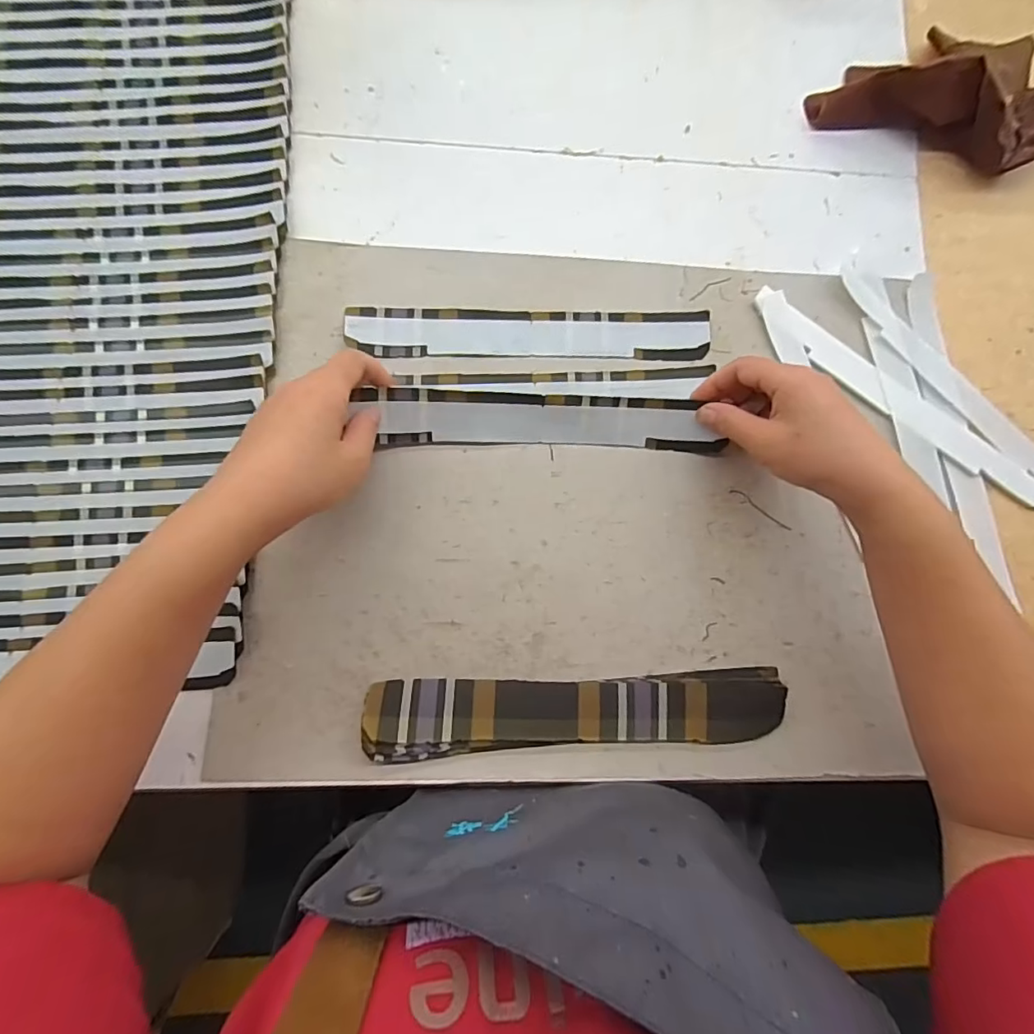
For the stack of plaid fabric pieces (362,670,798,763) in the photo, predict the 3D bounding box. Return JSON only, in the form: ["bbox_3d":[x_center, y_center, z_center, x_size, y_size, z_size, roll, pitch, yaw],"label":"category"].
[{"bbox_3d":[0.038,0.123,0.326,0.259,0.019,0.045,-2,83,-5],"label":"stack of plaid fabric pieces"}]

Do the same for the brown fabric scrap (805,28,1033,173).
[{"bbox_3d":[0.346,-0.326,0.400,0.208,0.043,0.105,-8,84,-5],"label":"brown fabric scrap"}]

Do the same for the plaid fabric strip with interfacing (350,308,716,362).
[{"bbox_3d":[0.012,-0.133,0.371,0.257,0.005,0.035,-1,83,-4],"label":"plaid fabric strip with interfacing"}]

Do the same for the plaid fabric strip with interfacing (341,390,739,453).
[{"bbox_3d":[0.022,-0.066,0.353,0.234,0.009,0.035,0,114,-5],"label":"plaid fabric strip with interfacing"}]

